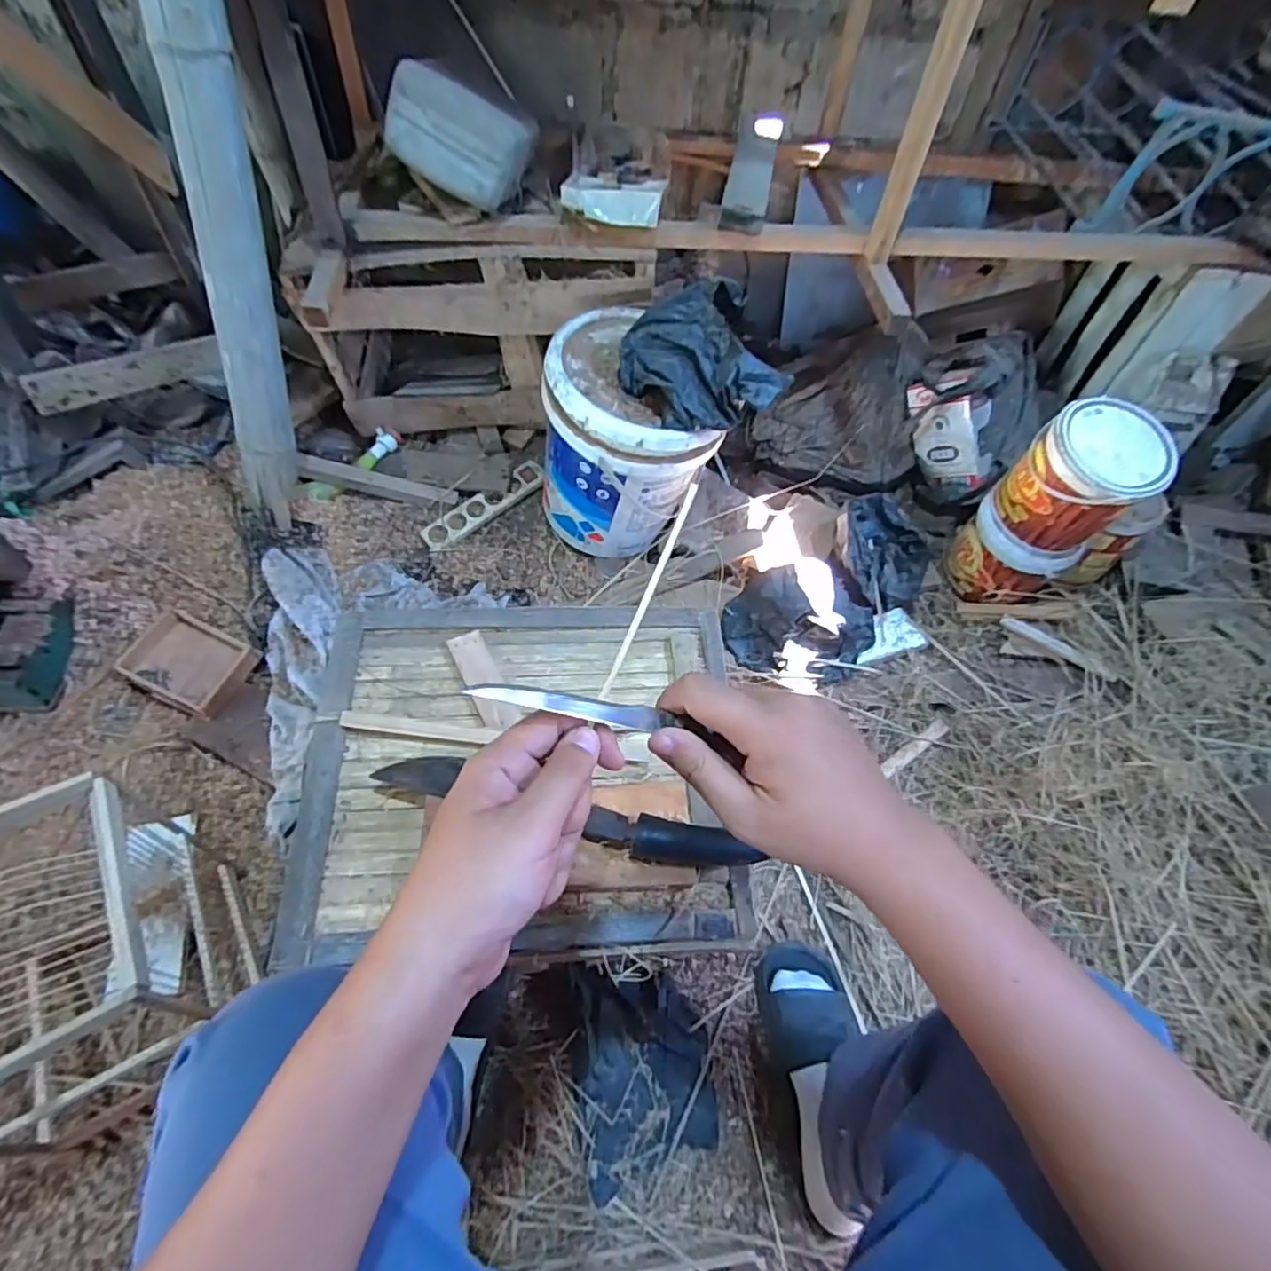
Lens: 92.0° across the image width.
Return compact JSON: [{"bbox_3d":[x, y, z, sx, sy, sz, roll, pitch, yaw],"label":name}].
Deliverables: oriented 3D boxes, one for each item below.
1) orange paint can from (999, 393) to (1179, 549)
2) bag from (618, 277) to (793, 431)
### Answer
[{"bbox_3d":[0.728,-0.250,1.005,0.160,0.196,0.185,-33,64,-23],"label":"orange paint can"},{"bbox_3d":[0.096,-0.404,0.892,0.178,0.128,0.205,-25,61,-19],"label":"bag"}]

